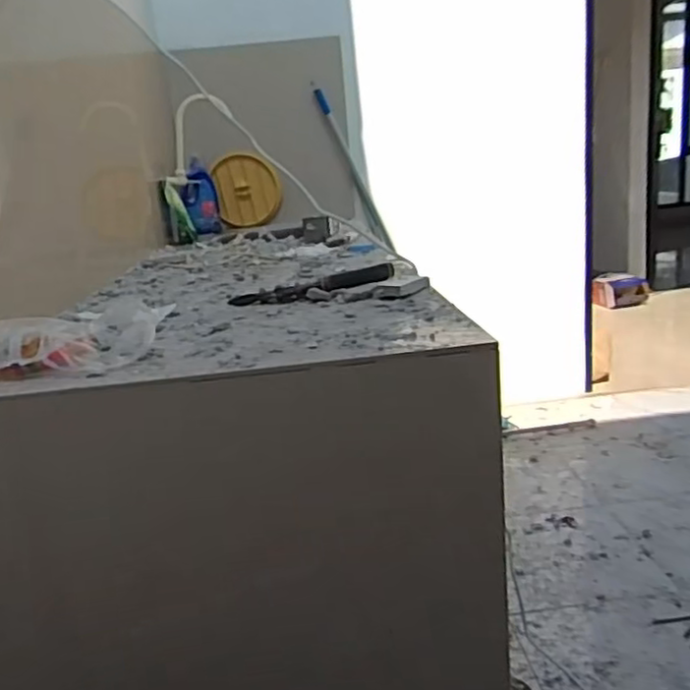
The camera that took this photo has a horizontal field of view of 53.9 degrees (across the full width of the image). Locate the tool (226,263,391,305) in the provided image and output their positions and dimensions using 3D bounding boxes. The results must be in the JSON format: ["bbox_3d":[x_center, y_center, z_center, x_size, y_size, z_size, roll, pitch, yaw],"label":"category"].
[{"bbox_3d":[-0.049,-0.086,1.005,0.247,0.034,0.045,-6,15,-2],"label":"tool"}]

